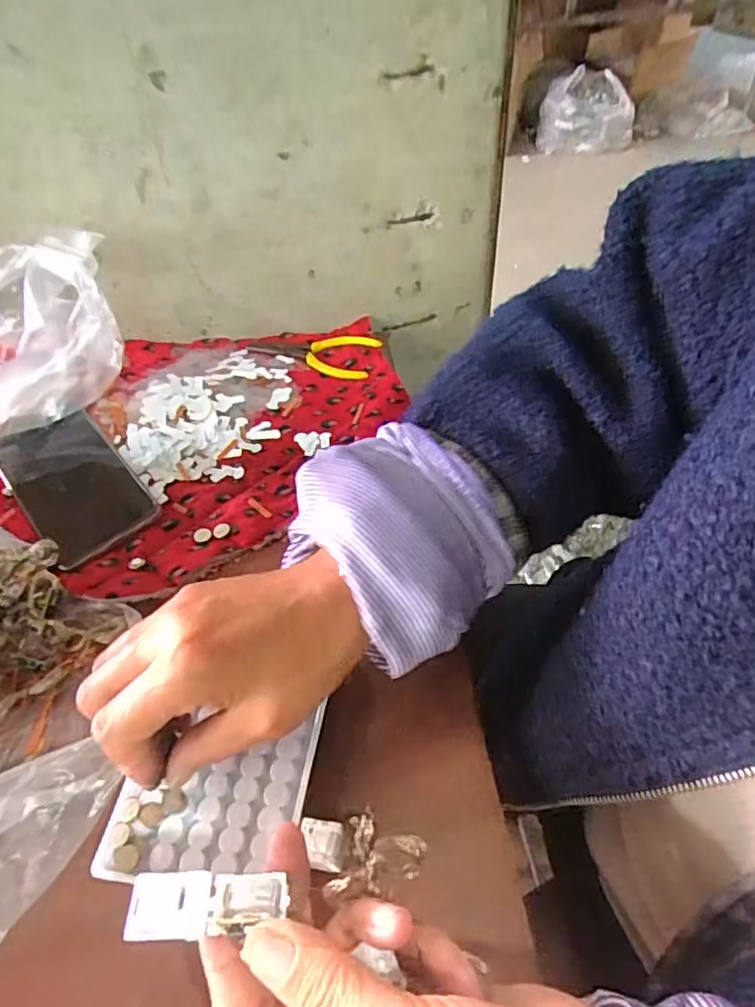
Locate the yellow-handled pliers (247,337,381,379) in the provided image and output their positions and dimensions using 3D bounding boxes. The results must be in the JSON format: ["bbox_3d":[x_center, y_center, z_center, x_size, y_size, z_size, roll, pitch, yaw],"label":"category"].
[{"bbox_3d":[-0.061,-0.142,0.551,0.120,0.008,0.056,8,50,12],"label":"yellow-handled pliers"}]

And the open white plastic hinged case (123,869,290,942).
[{"bbox_3d":[-0.062,0.144,0.215,0.055,0.004,0.020,-4,50,-3],"label":"open white plastic hinged case"}]

